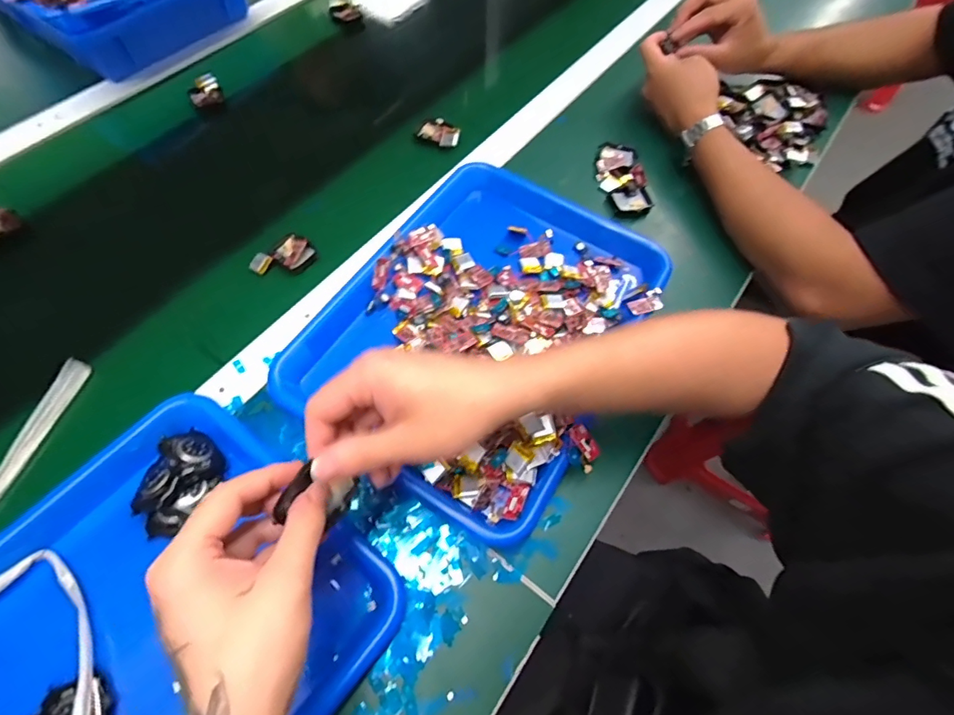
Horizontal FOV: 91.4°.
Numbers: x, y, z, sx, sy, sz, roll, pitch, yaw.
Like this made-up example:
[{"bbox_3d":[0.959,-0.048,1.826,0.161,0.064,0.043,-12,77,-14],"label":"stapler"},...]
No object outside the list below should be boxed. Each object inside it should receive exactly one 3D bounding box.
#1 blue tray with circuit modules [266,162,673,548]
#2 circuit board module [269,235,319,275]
[{"bbox_3d":[0.012,-0.032,0.427,0.251,0.041,0.318,31,66,11],"label":"blue tray with circuit modules"},{"bbox_3d":[-0.186,-0.106,0.475,0.040,0.013,0.035,36,67,14],"label":"circuit board module"}]

